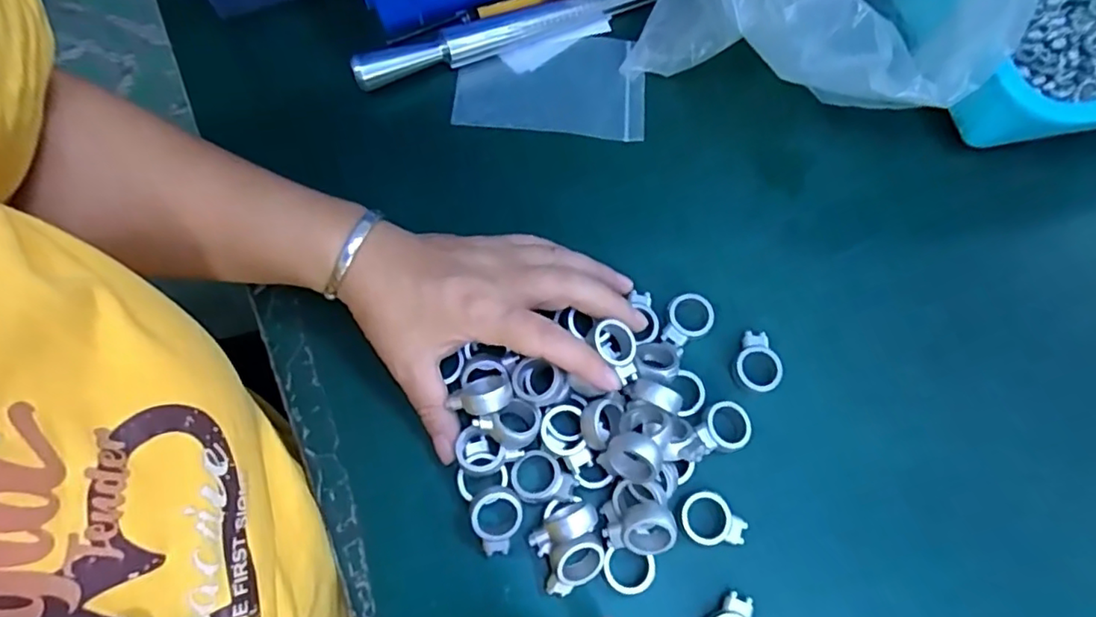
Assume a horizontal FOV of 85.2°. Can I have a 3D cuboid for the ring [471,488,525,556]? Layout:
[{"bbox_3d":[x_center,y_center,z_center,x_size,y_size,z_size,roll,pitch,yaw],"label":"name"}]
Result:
[{"bbox_3d":[-0.025,0.107,0.299,0.026,0.010,0.034,-15,93,-3],"label":"ring"}]

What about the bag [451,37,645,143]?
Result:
[{"bbox_3d":[0.002,-0.150,0.399,0.124,0.009,0.077,3,70,2],"label":"bag"}]

